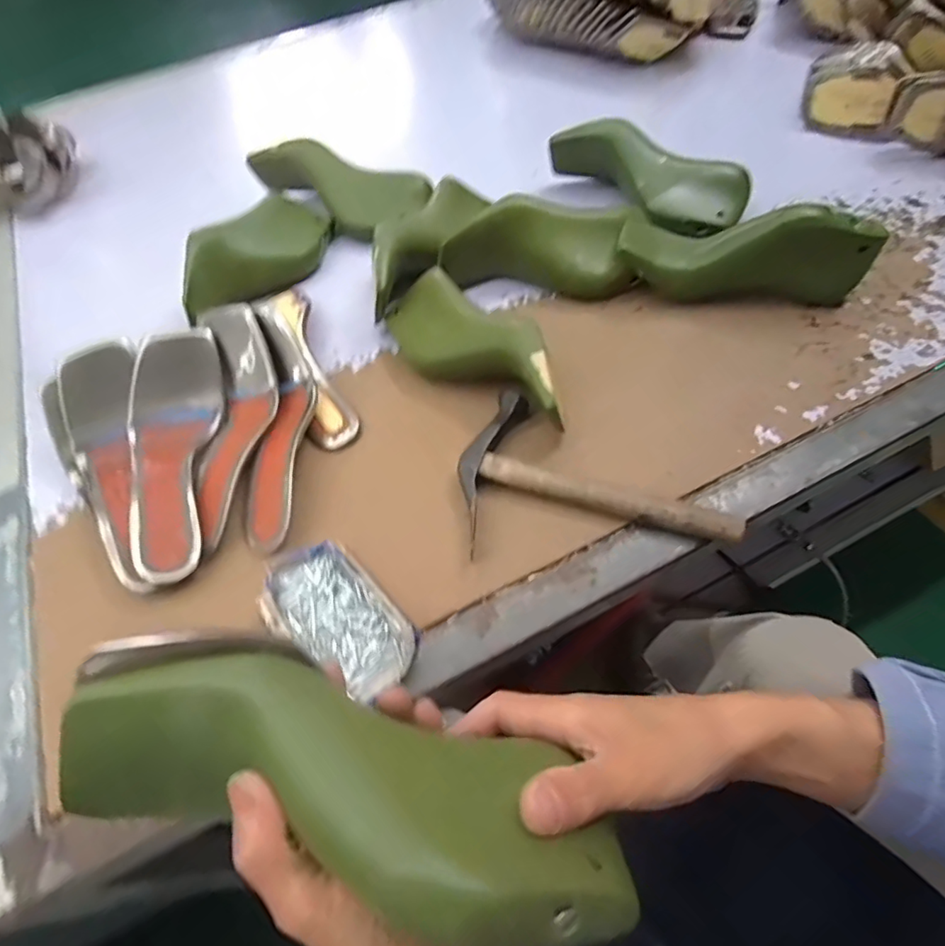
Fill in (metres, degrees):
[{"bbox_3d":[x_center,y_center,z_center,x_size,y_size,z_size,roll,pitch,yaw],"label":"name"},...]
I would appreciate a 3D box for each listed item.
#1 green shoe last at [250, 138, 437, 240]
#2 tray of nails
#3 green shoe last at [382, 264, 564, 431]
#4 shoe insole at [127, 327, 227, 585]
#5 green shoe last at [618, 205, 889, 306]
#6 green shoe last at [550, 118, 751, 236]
[{"bbox_3d":[-0.170,-0.346,0.687,0.229,0.072,0.072,15,60,14],"label":"green shoe last"},{"bbox_3d":[-0.101,0.106,0.422,0.136,0.025,0.071,36,67,24],"label":"tray of nails"},{"bbox_3d":[0.000,-0.112,0.525,0.080,0.076,0.231,-34,61,-16],"label":"green shoe last"},{"bbox_3d":[-0.270,-0.019,0.497,0.078,0.067,0.236,-7,57,0],"label":"shoe insole"},{"bbox_3d":[0.264,-0.218,0.552,0.233,0.087,0.077,16,60,15],"label":"green shoe last"},{"bbox_3d":[0.198,-0.343,0.649,0.236,0.070,0.078,20,61,17],"label":"green shoe last"}]

